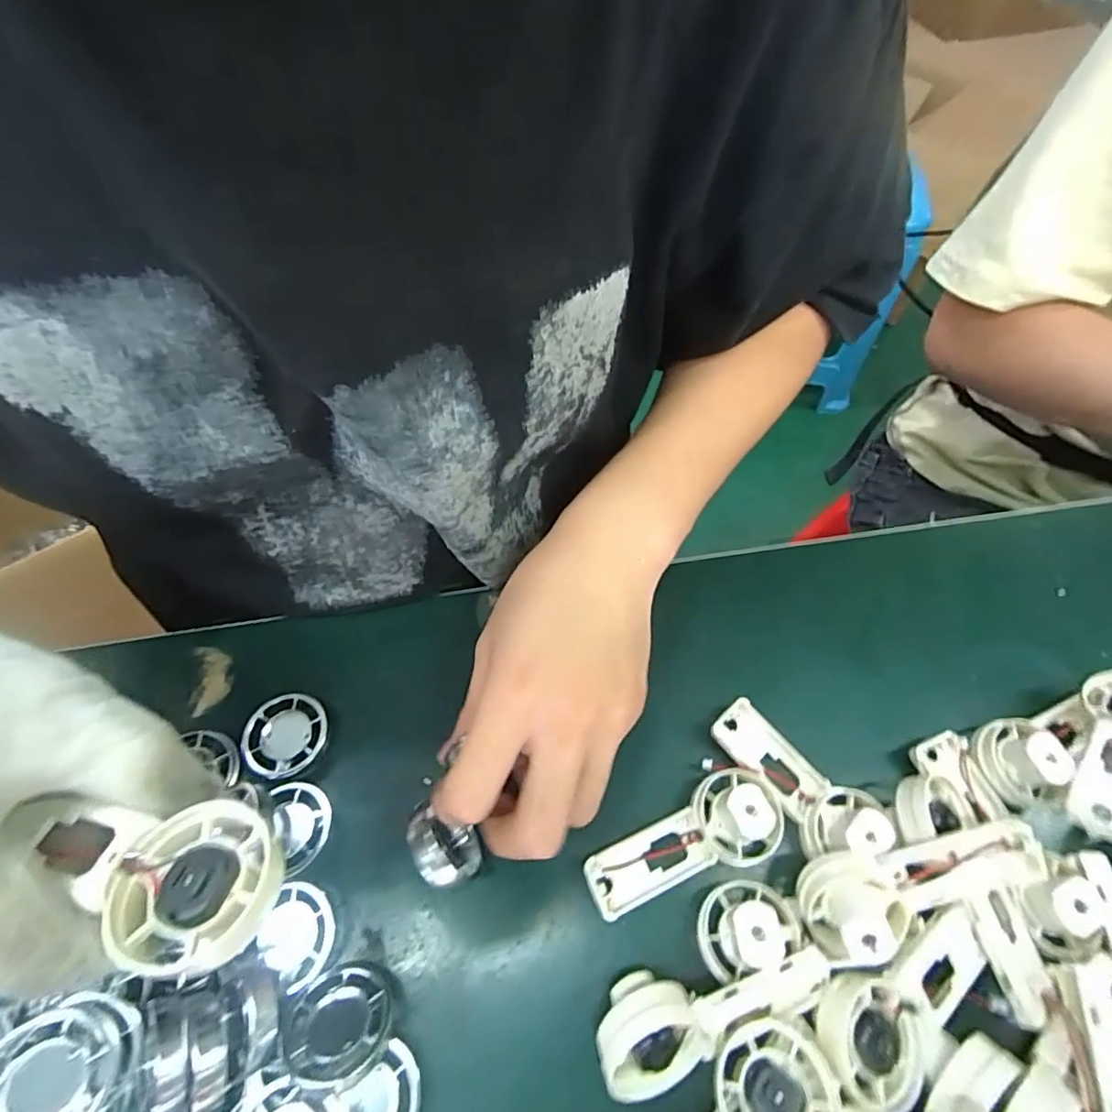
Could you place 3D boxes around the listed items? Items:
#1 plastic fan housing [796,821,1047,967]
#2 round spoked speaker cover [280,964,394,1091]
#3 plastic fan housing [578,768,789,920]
[{"bbox_3d":[0.143,0.131,0.220,0.090,0.025,0.034,-21,63,1],"label":"plastic fan housing"},{"bbox_3d":[-0.082,0.176,0.207,0.038,0.016,0.033,-18,63,-13],"label":"round spoked speaker cover"},{"bbox_3d":[0.056,0.125,0.242,0.089,0.030,0.036,-19,63,-13],"label":"plastic fan housing"}]

